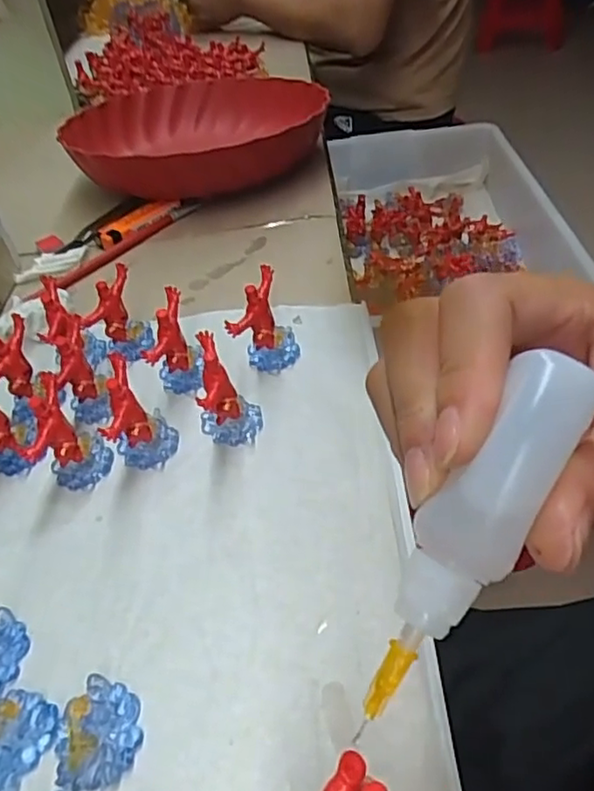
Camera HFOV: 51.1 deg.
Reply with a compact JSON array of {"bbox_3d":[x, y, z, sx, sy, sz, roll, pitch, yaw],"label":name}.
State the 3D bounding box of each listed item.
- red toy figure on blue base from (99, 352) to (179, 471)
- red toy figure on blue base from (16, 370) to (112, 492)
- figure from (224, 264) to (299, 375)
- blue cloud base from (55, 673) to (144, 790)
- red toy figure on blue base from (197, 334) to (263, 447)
[{"bbox_3d":[-0.081,0.009,0.318,0.031,0.047,0.042,-12,43,-4],"label":"red toy figure on blue base"},{"bbox_3d":[-0.120,0.018,0.315,0.035,0.048,0.041,-26,45,-19],"label":"red toy figure on blue base"},{"bbox_3d":[-0.020,-0.044,0.365,0.037,0.049,0.038,-5,42,3],"label":"figure"},{"bbox_3d":[-0.072,0.120,0.224,0.029,0.013,0.037,1,43,10],"label":"blue cloud base"},{"bbox_3d":[-0.037,-0.005,0.318,0.031,0.060,0.025,-12,43,-4],"label":"red toy figure on blue base"}]

